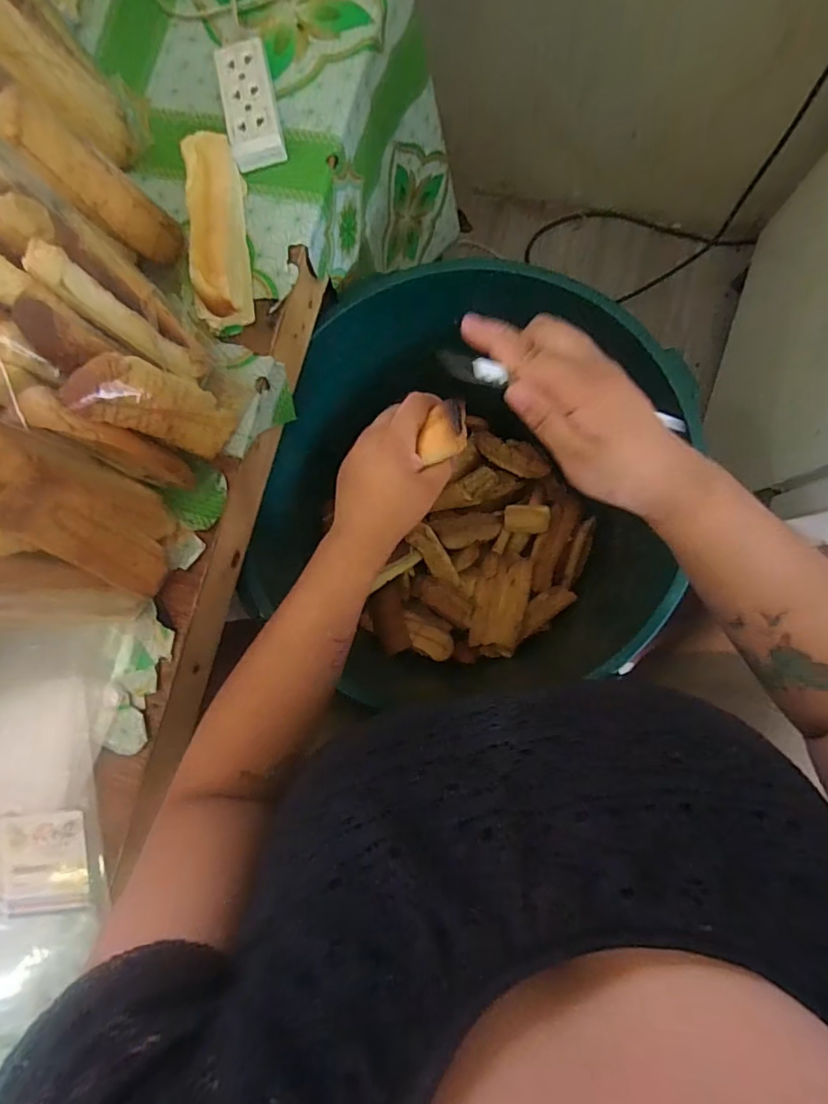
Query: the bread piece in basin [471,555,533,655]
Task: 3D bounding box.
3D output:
[{"bbox_3d":[0.121,0.070,0.723,0.069,0.025,0.150,12,70,8],"label":"bread piece in basin"}]

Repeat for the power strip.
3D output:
[{"bbox_3d":[-0.140,-0.383,0.443,0.044,0.023,0.098,-12,83,3],"label":"power strip"}]

